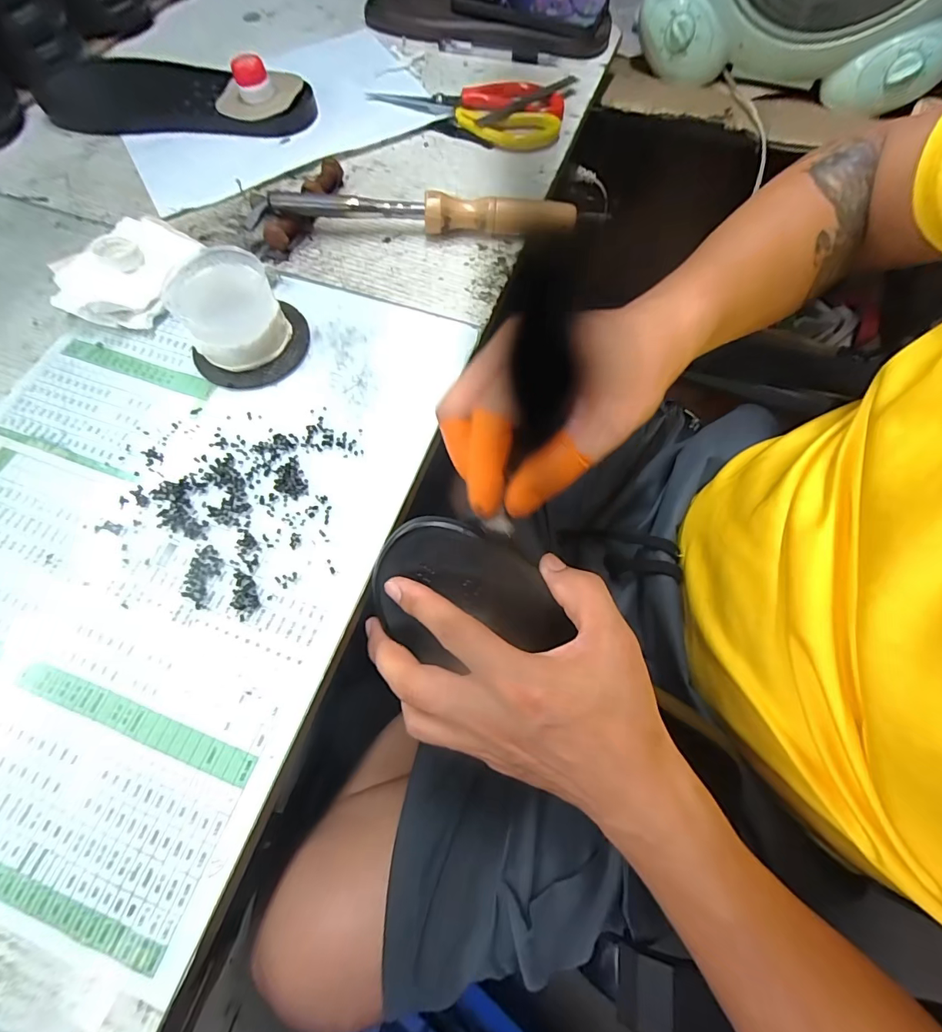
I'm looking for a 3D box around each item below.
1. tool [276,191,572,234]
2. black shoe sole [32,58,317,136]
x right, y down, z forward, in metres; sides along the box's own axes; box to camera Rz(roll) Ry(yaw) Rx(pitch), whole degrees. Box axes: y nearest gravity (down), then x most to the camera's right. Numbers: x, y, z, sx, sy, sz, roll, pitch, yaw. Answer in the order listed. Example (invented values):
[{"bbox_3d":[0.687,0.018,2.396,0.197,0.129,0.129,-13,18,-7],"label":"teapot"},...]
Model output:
[{"bbox_3d":[-0.036,-0.252,0.376,0.245,0.032,0.020,-1,68,-1],"label":"tool"},{"bbox_3d":[-0.293,-0.421,0.445,0.265,0.028,0.100,8,68,3],"label":"black shoe sole"}]

